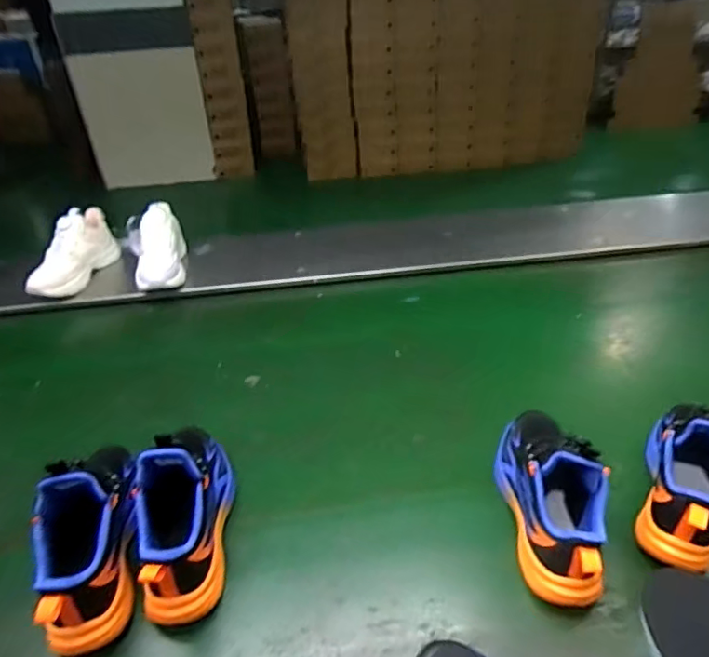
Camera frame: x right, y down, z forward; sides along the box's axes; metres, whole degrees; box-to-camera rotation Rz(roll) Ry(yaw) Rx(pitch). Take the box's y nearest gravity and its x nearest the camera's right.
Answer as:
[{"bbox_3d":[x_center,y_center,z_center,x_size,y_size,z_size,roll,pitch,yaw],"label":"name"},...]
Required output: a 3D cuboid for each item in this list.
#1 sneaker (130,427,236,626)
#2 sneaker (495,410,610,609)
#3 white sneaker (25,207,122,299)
[{"bbox_3d":[-0.200,0.192,0.644,0.090,0.147,0.249,-2,39,-3],"label":"sneaker"},{"bbox_3d":[0.231,0.182,0.644,0.089,0.149,0.250,0,39,-1],"label":"sneaker"},{"bbox_3d":[-0.580,-0.148,1.135,0.103,0.125,0.228,2,39,2],"label":"white sneaker"}]

